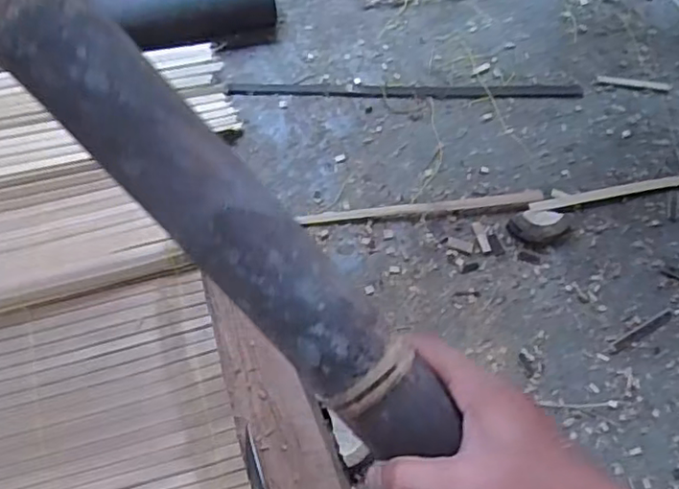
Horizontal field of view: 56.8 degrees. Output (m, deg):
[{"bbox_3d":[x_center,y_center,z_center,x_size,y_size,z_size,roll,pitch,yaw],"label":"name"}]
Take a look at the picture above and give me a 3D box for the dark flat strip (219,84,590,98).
[{"bbox_3d":[0.083,-0.192,0.785,0.436,0.009,0.019,0,64,-2],"label":"dark flat strip"}]

